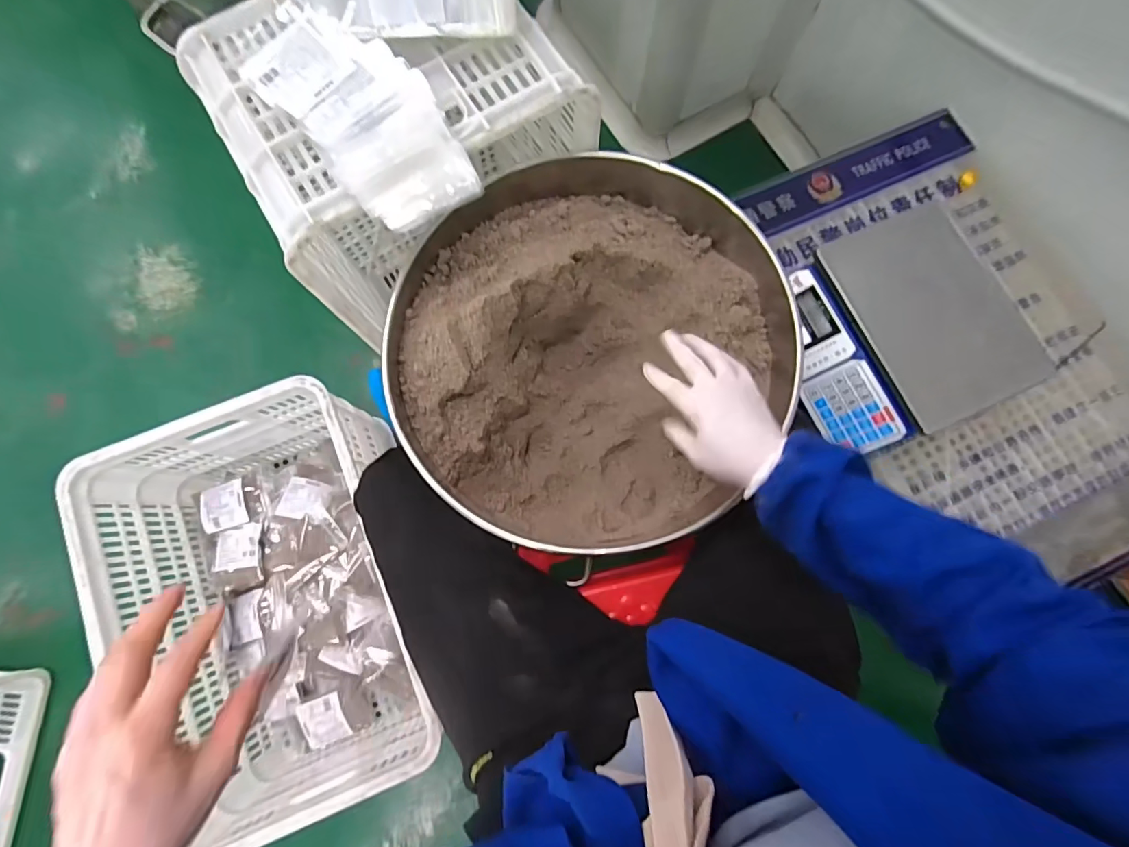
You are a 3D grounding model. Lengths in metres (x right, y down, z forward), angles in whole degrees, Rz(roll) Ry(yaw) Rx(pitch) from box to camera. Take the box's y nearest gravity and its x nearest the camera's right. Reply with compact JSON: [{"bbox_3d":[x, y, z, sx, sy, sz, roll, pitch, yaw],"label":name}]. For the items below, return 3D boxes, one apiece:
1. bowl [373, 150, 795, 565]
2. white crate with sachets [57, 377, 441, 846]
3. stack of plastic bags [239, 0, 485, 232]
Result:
[{"bbox_3d":[0.026,-0.095,0.703,0.485,0.217,0.495,0,79,0],"label":"bowl"},{"bbox_3d":[-0.488,0.300,0.874,0.420,0.302,0.622,-18,80,-4],"label":"white crate with sachets"},{"bbox_3d":[-0.227,-0.352,0.553,0.150,0.032,0.310,-43,82,-8],"label":"stack of plastic bags"}]

